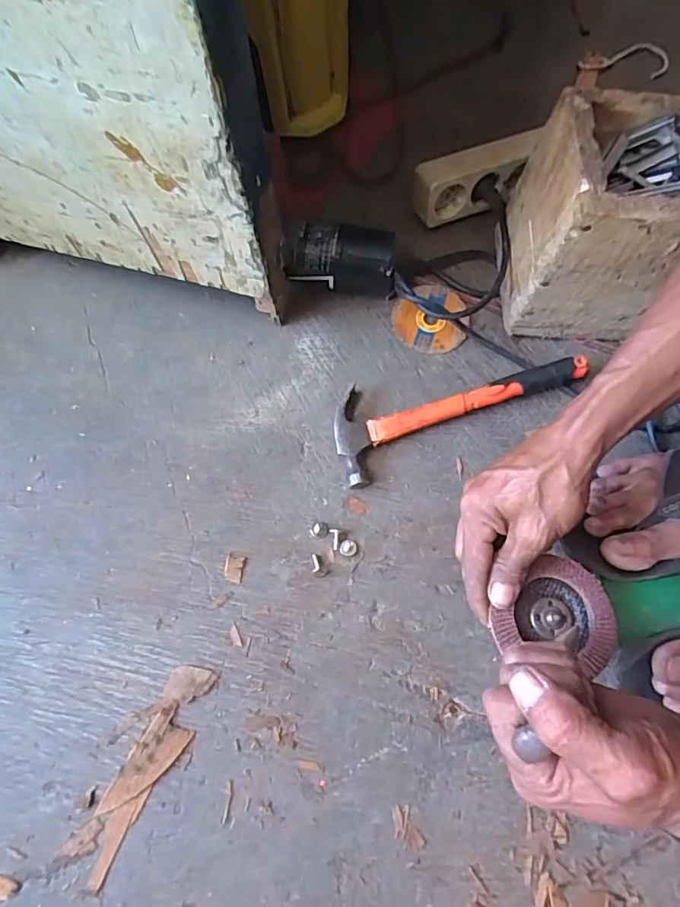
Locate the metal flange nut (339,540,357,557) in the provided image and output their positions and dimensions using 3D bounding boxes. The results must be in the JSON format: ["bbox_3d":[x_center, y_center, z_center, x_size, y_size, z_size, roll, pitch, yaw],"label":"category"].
[{"bbox_3d":[0.007,0.086,0.470,0.016,0.009,0.015,0,71,0],"label":"metal flange nut"}]

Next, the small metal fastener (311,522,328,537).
[{"bbox_3d":[-0.020,0.071,0.477,0.016,0.004,0.015,-1,71,-1],"label":"small metal fastener"}]

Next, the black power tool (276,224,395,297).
[{"bbox_3d":[0.000,-0.204,0.542,0.116,0.067,0.062,1,71,0],"label":"black power tool"}]

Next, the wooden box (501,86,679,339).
[{"bbox_3d":[0.274,-0.212,0.492,0.194,0.178,0.137,3,71,1],"label":"wooden box"}]

